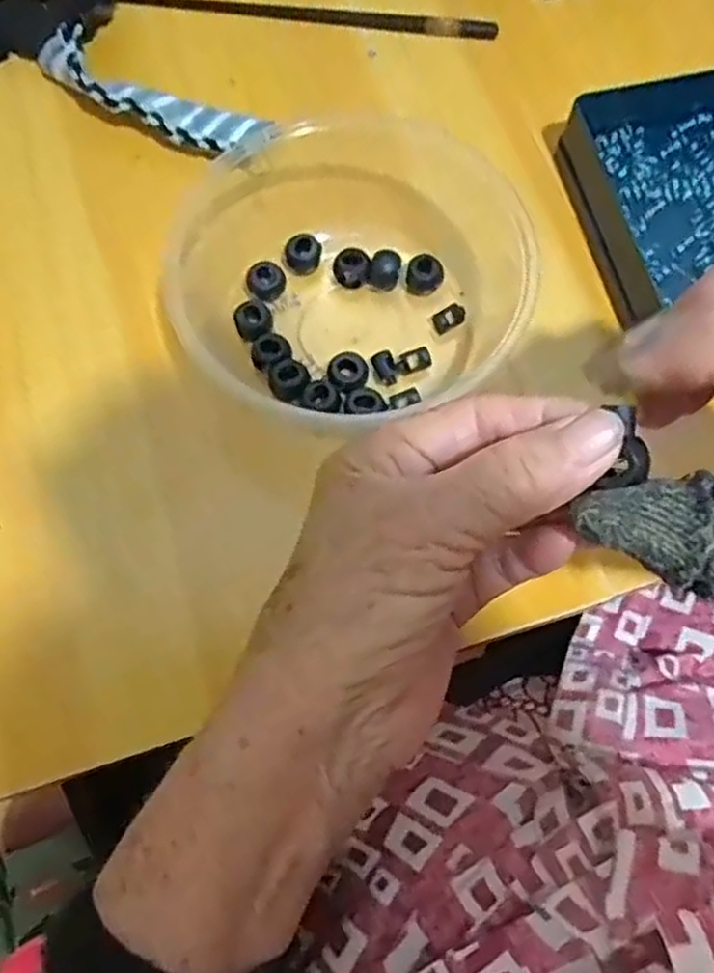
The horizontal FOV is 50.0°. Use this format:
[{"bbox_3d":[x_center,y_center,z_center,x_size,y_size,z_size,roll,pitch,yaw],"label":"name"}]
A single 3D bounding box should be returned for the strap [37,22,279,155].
[{"bbox_3d":[-0.105,-0.193,0.382,0.127,0.029,0.031,23,72,9],"label":"strap"}]

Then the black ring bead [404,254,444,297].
[{"bbox_3d":[0.031,-0.098,0.353,0.017,0.015,0.013,7,70,3],"label":"black ring bead"}]

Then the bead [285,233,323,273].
[{"bbox_3d":[-0.025,-0.108,0.357,0.015,0.009,0.016,0,70,1],"label":"bead"}]

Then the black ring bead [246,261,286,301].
[{"bbox_3d":[-0.041,-0.093,0.349,0.017,0.011,0.016,0,70,1],"label":"black ring bead"}]

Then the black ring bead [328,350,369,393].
[{"bbox_3d":[-0.004,-0.049,0.333,0.017,0.009,0.018,0,70,1],"label":"black ring bead"}]

